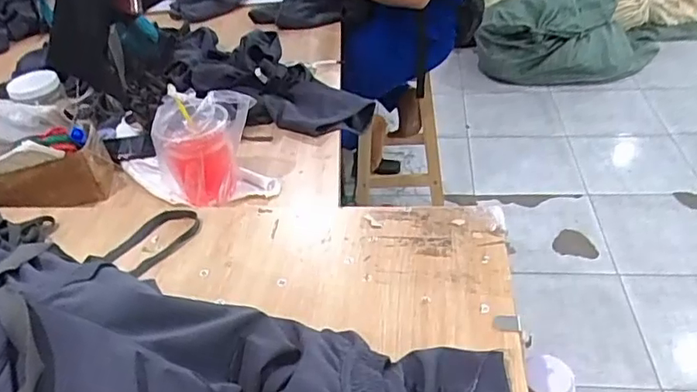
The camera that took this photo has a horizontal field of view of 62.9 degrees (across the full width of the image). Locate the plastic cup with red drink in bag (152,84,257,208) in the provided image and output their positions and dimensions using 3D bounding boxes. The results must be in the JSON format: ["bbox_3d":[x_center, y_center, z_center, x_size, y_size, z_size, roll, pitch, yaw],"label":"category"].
[{"bbox_3d":[-0.224,-0.081,0.910,0.161,0.165,0.095,-17,38,-16],"label":"plastic cup with red drink in bag"}]

